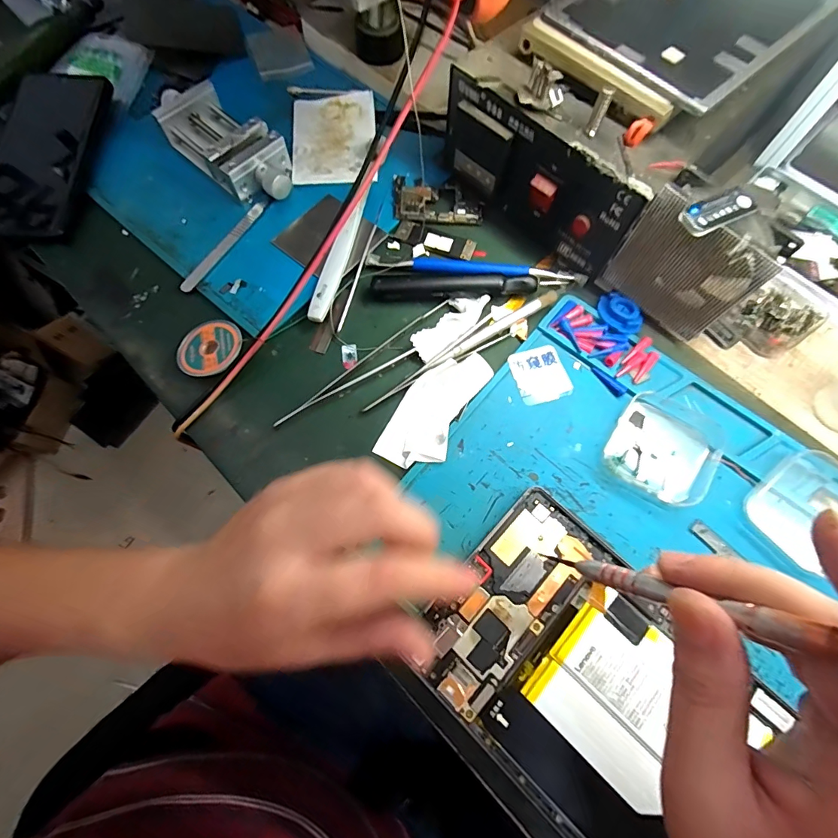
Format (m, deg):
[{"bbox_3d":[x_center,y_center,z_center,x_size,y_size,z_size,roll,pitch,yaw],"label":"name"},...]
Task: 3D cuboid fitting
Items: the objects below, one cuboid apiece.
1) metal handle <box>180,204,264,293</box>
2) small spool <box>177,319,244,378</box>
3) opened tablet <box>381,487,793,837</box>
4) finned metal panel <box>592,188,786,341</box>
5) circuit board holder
[{"bbox_3d":[-0.154,-0.137,0.328,0.010,0.004,0.095,26,73,9],"label":"metal handle"},{"bbox_3d":[-0.146,-0.049,0.292,0.044,0.013,0.044,0,71,0],"label":"small spool"},{"bbox_3d":[0.098,0.156,0.220,0.133,0.015,0.206,-42,76,-13],"label":"opened tablet"},{"bbox_3d":[0.171,-0.096,0.275,0.079,0.080,0.010,40,75,13],"label":"finned metal panel"},{"bbox_3d":[-0.159,-0.227,0.345,0.129,0.031,0.057,41,76,13],"label":"circuit board holder"}]

